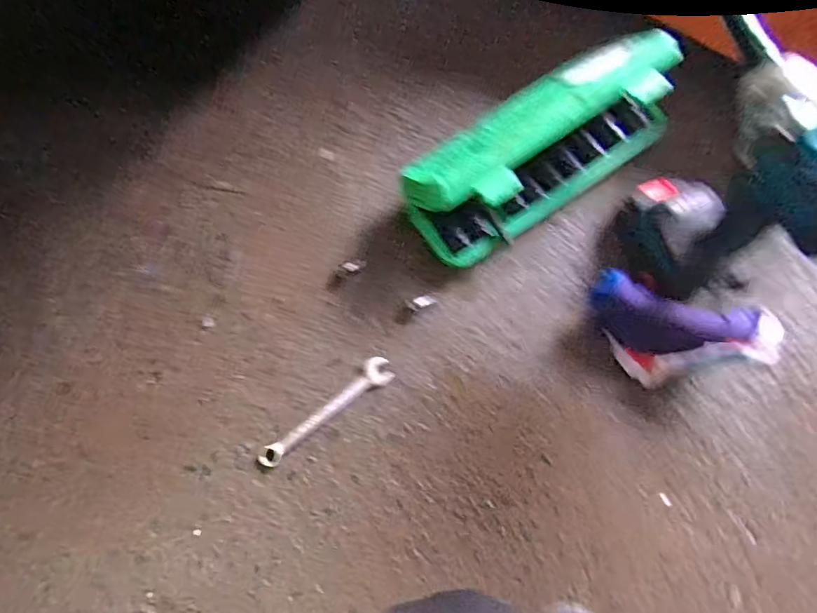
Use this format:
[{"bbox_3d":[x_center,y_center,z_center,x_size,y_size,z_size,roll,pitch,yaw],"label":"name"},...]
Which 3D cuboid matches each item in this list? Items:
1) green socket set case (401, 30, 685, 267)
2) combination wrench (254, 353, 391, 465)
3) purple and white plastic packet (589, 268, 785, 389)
[{"bbox_3d":[0.128,-0.161,0.510,0.281,0.108,0.112,-34,79,-8],"label":"green socket set case"},{"bbox_3d":[-0.079,0.105,0.500,0.150,0.006,0.028,-39,79,-9],"label":"combination wrench"},{"bbox_3d":[0.249,0.029,0.486,0.152,0.067,0.087,20,77,5],"label":"purple and white plastic packet"}]

